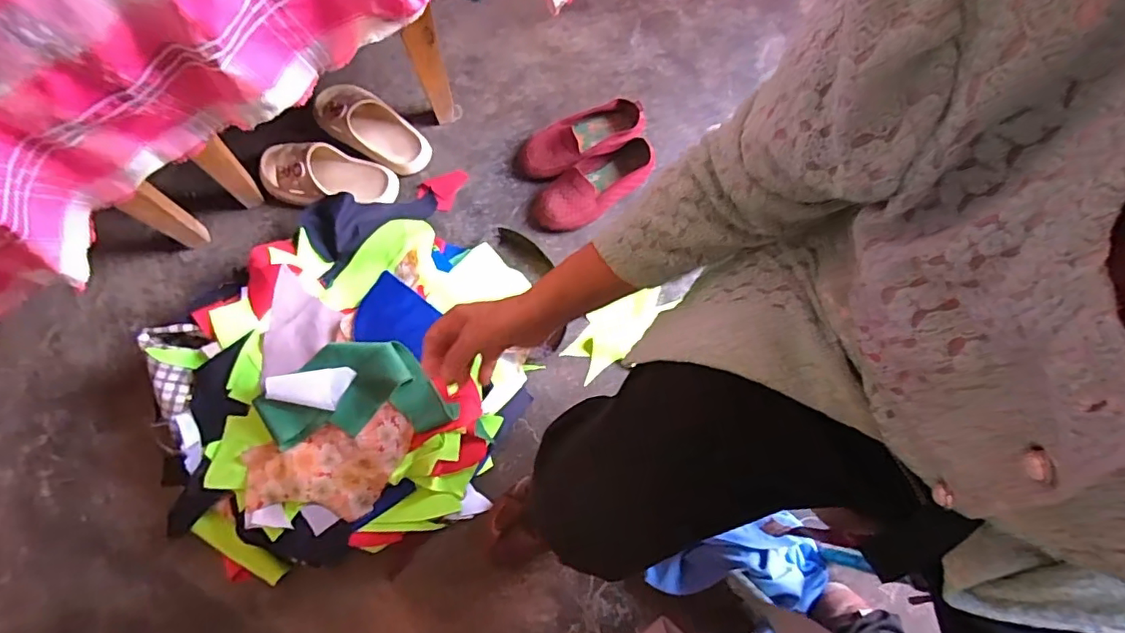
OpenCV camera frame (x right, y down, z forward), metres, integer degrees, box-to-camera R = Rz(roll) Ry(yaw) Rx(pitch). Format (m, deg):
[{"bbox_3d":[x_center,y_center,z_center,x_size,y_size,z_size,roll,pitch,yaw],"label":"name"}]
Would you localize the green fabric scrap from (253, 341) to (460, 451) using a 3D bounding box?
[{"bbox_3d":[-0.270,0.095,0.715,0.245,0.024,0.123,-7,73,-3],"label":"green fabric scrap"}]

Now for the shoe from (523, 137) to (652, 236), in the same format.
[{"bbox_3d":[0.049,-0.217,0.910,0.233,0.058,0.097,-25,75,-9],"label":"shoe"}]

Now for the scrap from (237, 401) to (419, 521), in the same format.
[{"bbox_3d":[-0.302,0.205,0.715,0.215,0.046,0.118,-17,74,-7],"label":"scrap"}]

